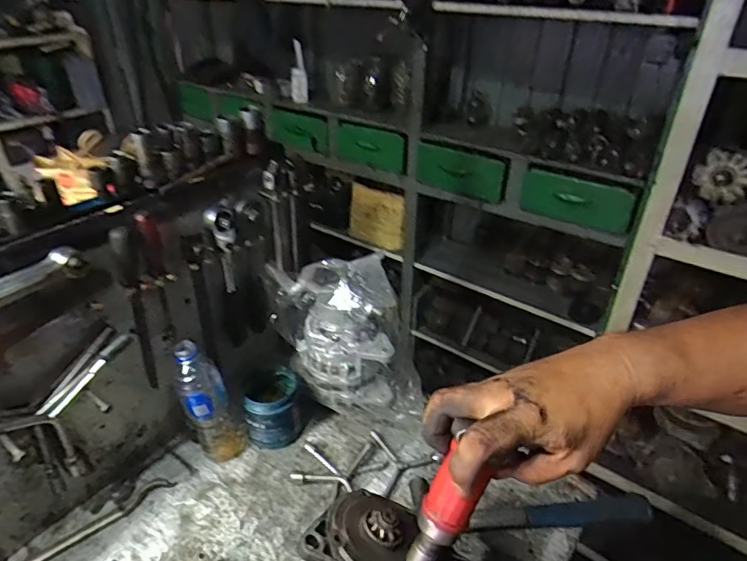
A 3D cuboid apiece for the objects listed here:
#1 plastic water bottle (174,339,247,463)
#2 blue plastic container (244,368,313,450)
[{"bbox_3d":[-0.239,0.182,0.726,0.077,0.213,0.061,-10,35,-16],"label":"plastic water bottle"},{"bbox_3d":[-0.154,0.203,0.790,0.091,0.093,0.085,1,33,0],"label":"blue plastic container"}]

